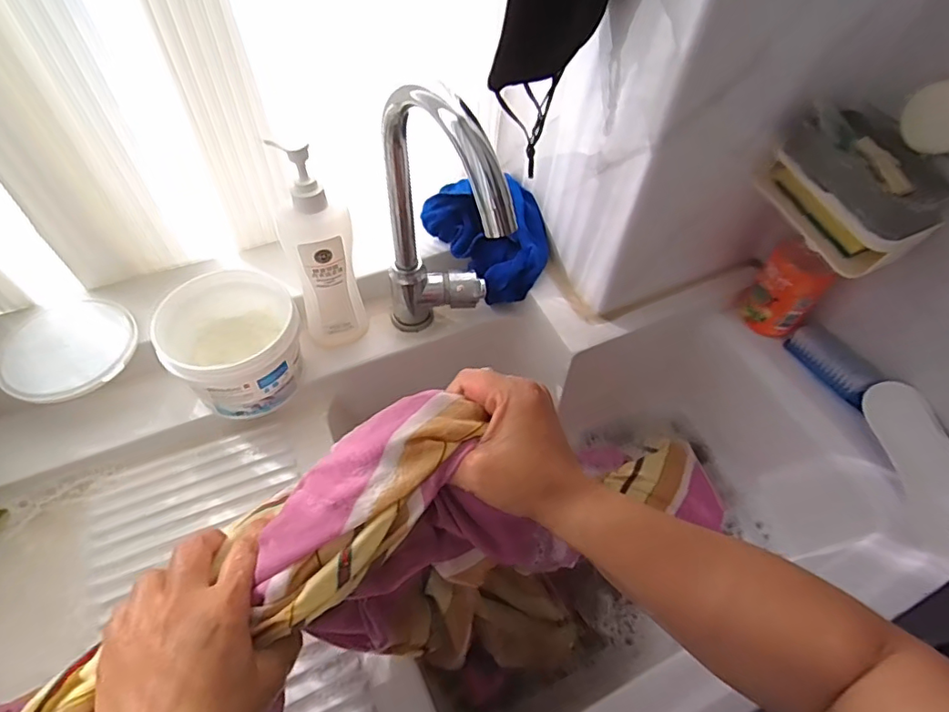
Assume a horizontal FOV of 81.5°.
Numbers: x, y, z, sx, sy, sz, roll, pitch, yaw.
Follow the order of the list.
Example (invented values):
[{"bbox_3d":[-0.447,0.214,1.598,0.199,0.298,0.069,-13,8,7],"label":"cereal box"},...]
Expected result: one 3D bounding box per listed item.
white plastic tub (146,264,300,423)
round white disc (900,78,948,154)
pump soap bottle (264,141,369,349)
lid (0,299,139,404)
[{"bbox_3d":[-0.240,-0.005,0.553,0.117,0.095,0.113,2,55,-2],"label":"white plastic tub"},{"bbox_3d":[0.384,-0.196,0.449,0.020,0.064,0.060,-32,62,-23],"label":"round white disc"},{"bbox_3d":[-0.150,-0.093,0.539,0.065,0.232,0.046,-3,55,-5],"label":"pump soap bottle"},{"bbox_3d":[-0.408,-0.007,0.552,0.127,0.016,0.123,2,55,-2],"label":"lid"}]

